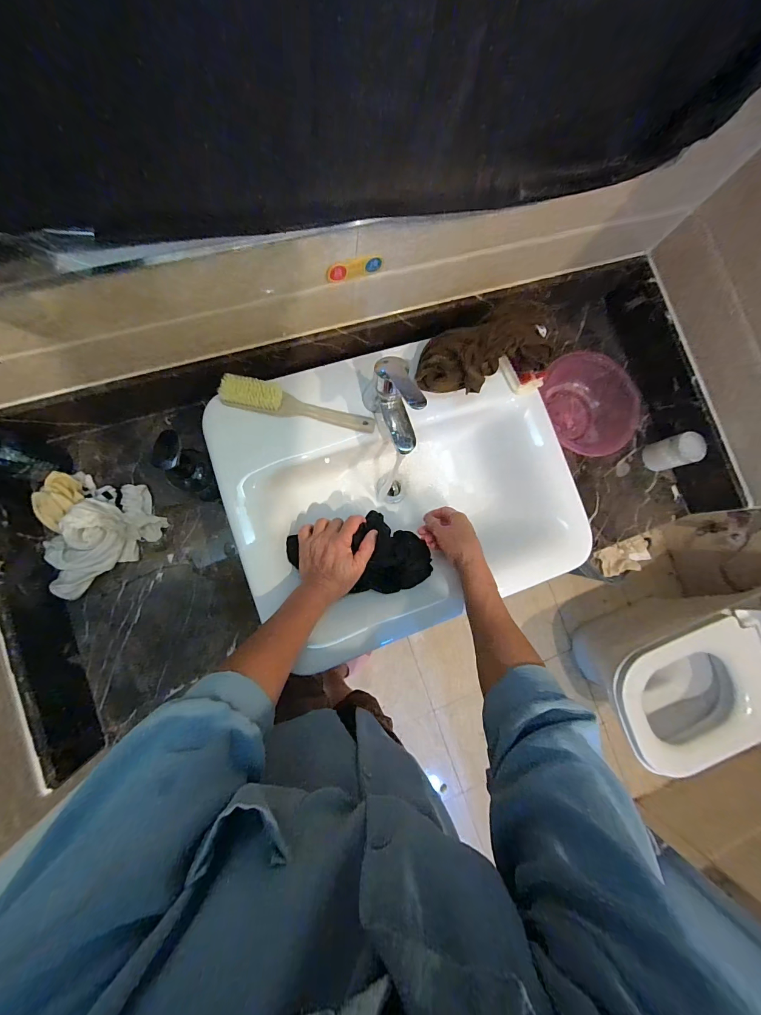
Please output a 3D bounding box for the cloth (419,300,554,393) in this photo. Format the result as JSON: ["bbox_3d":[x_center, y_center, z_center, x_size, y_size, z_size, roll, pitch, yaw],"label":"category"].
[{"bbox_3d":[0.158,-0.240,0.529,0.208,0.071,0.105,-13,86,-9],"label":"cloth"}]

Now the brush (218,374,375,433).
[{"bbox_3d":[-0.121,-0.151,0.526,0.226,0.034,0.040,11,82,-6],"label":"brush"}]

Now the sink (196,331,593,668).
[{"bbox_3d":[0.036,-0.031,0.615,0.547,0.148,0.429,-17,86,-9],"label":"sink"}]

